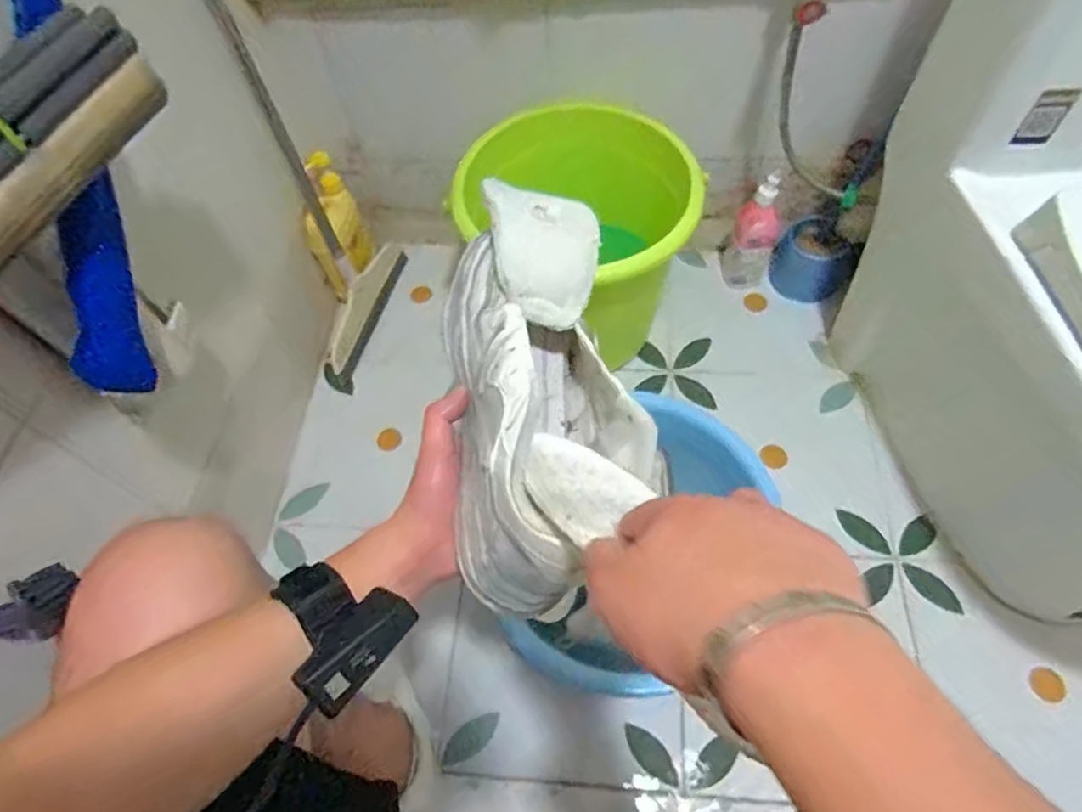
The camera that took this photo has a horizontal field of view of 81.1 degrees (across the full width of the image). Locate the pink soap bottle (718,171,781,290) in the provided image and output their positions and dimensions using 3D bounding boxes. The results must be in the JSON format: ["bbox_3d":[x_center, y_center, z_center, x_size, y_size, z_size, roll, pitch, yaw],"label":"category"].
[{"bbox_3d":[0.351,-0.288,1.055,0.084,0.204,0.068,15,61,13],"label":"pink soap bottle"}]

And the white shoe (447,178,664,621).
[{"bbox_3d":[-0.001,-0.016,0.436,0.121,0.123,0.297,0,73,5],"label":"white shoe"}]

